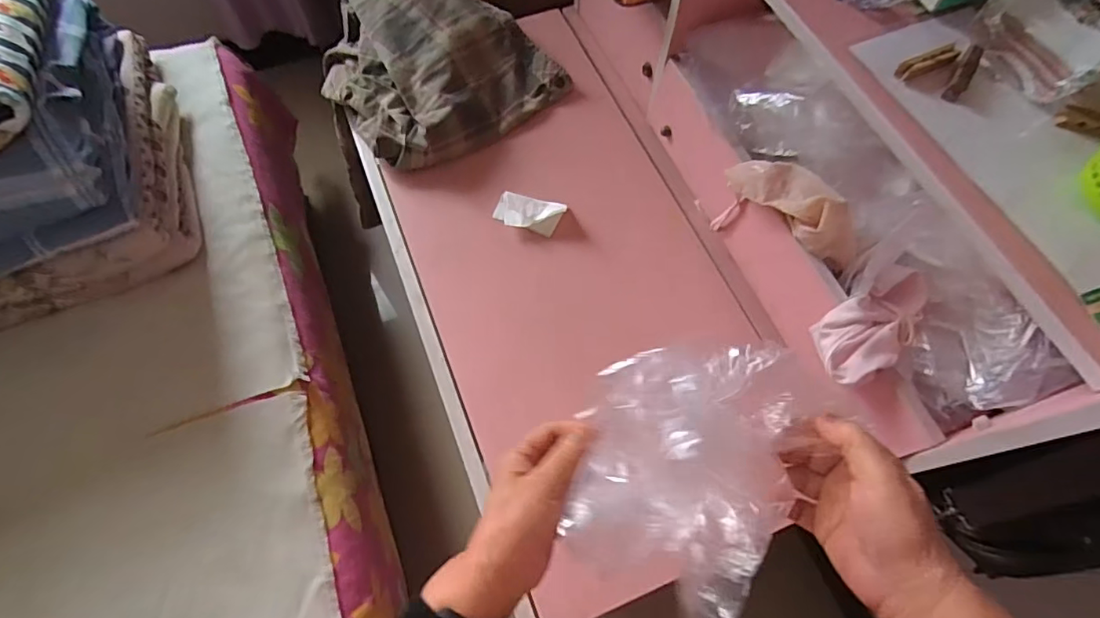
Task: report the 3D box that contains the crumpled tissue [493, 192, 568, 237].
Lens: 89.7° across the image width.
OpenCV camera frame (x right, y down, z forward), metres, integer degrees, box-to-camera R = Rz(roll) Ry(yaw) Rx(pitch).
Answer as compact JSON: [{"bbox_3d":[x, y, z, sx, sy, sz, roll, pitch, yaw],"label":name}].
[{"bbox_3d":[-0.026,-0.123,0.714,0.085,0.025,0.042,11,66,5],"label":"crumpled tissue"}]

